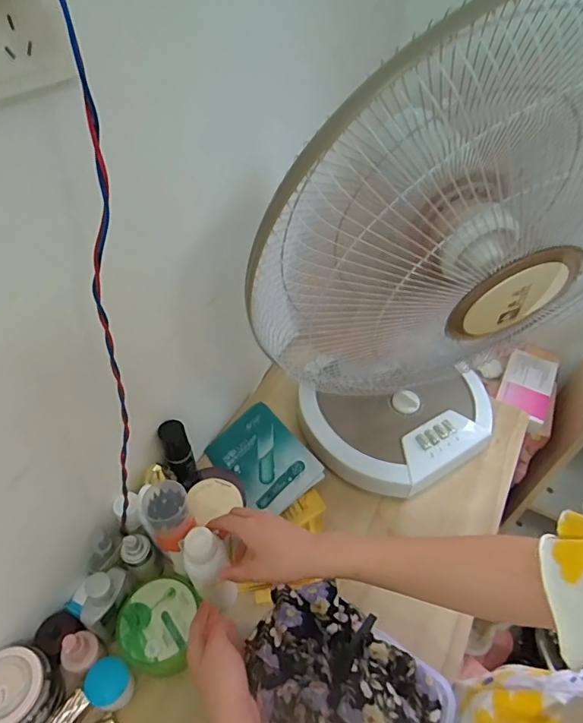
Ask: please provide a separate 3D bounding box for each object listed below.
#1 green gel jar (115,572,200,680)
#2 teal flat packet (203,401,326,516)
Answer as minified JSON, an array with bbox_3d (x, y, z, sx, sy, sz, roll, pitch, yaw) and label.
[{"bbox_3d":[-0.159,0.322,0.567,0.094,0.053,0.098,7,47,4],"label":"green gel jar"},{"bbox_3d":[-0.047,0.151,0.730,0.122,0.011,0.183,-45,51,-6],"label":"teal flat packet"}]

